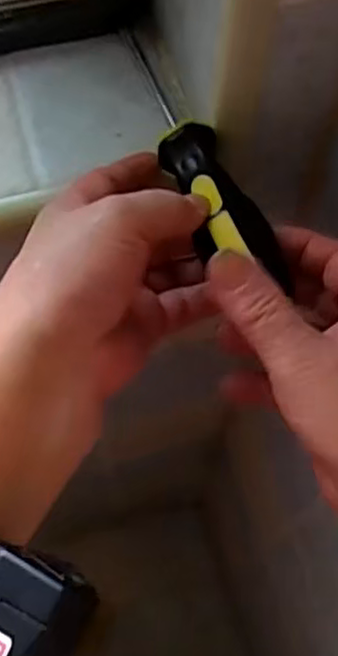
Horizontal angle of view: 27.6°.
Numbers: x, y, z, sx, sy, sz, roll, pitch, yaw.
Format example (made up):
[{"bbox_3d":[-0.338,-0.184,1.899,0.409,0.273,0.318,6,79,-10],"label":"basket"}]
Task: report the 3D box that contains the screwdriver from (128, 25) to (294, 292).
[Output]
[{"bbox_3d":[0.008,-0.082,0.316,0.037,0.025,0.159,-19,61,-9],"label":"screwdriver"}]

